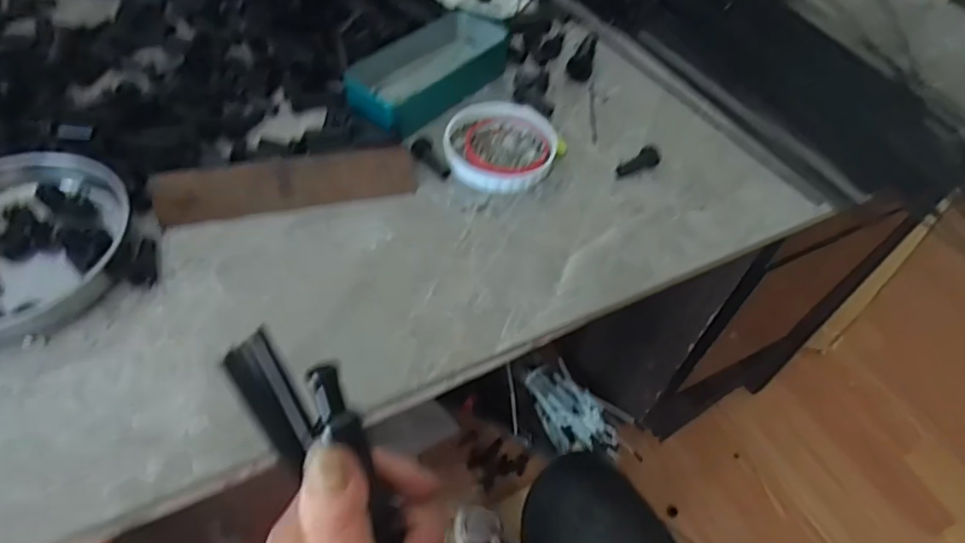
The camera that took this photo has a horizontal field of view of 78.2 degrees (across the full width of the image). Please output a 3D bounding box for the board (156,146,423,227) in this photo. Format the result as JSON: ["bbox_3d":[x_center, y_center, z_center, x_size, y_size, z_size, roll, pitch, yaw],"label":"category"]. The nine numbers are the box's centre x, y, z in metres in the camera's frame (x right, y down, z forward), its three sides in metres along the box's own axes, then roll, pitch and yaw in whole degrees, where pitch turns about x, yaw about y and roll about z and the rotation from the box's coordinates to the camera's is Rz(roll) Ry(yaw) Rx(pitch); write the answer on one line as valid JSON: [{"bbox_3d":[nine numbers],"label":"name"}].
[{"bbox_3d":[-0.141,-0.063,0.434,0.180,0.038,0.012,-11,14,-12],"label":"board"}]

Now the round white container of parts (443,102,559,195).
[{"bbox_3d":[0.015,-0.105,0.493,0.091,0.013,0.100,2,52,-3],"label":"round white container of parts"}]

